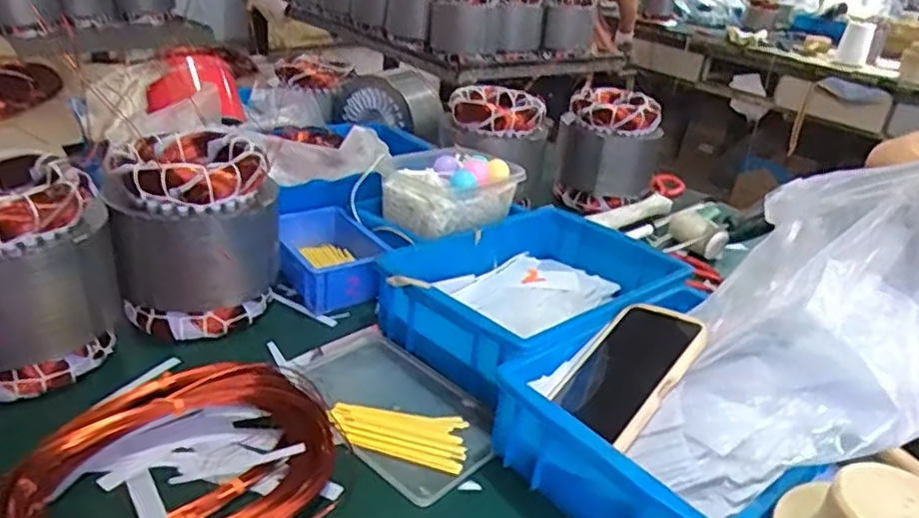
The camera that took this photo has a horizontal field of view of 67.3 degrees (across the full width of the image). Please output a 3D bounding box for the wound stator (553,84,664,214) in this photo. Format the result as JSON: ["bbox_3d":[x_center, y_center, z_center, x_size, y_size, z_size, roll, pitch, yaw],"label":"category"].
[{"bbox_3d":[0.228,-0.172,1.066,0.146,0.157,0.144,11,27,11],"label":"wound stator"}]

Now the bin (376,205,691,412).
[{"bbox_3d":[0.077,0.040,0.699,0.274,0.092,0.210,-16,34,-37],"label":"bin"}]

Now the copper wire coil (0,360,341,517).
[{"bbox_3d":[-0.203,0.143,0.501,0.226,0.032,0.189,-11,33,-29],"label":"copper wire coil"}]

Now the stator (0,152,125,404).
[{"bbox_3d":[-0.362,0.008,0.556,0.131,0.157,0.148,27,34,37],"label":"stator"}]

